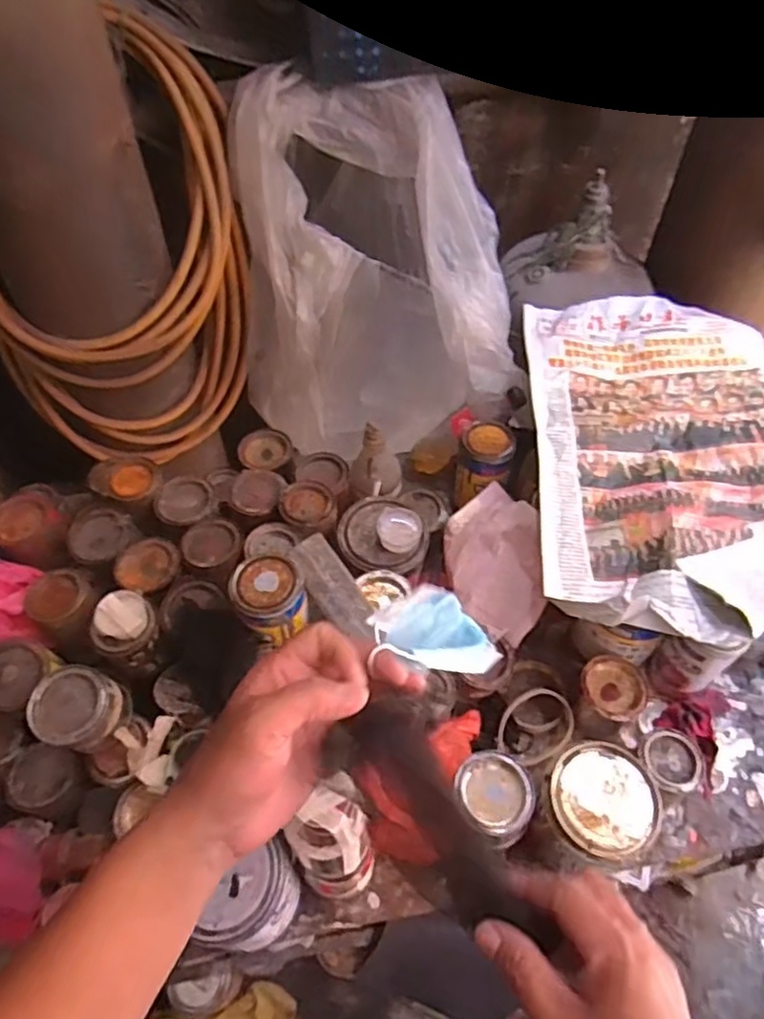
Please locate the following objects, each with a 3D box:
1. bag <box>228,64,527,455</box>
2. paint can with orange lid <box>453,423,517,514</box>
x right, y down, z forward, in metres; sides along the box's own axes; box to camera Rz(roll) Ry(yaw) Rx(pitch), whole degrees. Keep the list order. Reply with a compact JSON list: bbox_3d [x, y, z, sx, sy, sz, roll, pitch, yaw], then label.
[{"bbox_3d":[-0.022,-0.339,1.017,0.405,0.417,0.429,-2,54,2],"label":"bag"},{"bbox_3d":[0.137,-0.054,0.874,0.070,0.094,0.074,-2,54,2],"label":"paint can with orange lid"}]

